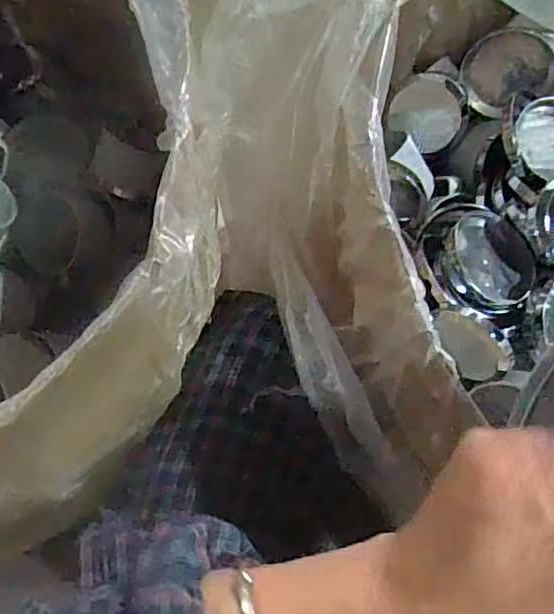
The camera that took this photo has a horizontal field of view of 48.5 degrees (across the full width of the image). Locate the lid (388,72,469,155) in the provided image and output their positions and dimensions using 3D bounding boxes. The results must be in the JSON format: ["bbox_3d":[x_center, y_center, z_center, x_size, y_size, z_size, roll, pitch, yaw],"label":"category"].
[{"bbox_3d":[0.154,-0.195,0.614,0.075,0.007,0.069,1,104,6],"label":"lid"}]

